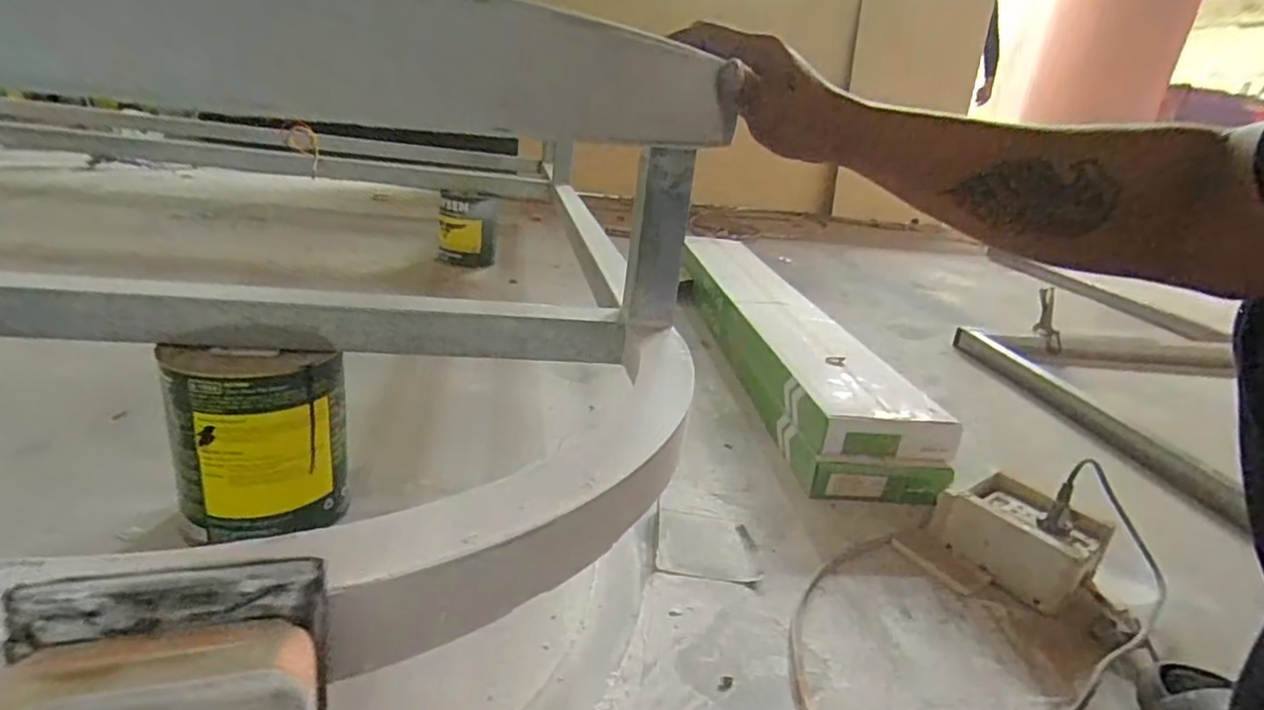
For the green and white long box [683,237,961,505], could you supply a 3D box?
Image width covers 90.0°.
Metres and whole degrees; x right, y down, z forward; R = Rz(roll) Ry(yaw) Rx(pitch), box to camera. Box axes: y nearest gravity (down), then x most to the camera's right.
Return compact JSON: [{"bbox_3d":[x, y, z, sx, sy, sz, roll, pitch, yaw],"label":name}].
[{"bbox_3d":[0.294,-0.036,1.316,0.222,0.128,1.027,4,21,-8],"label":"green and white long box"}]

